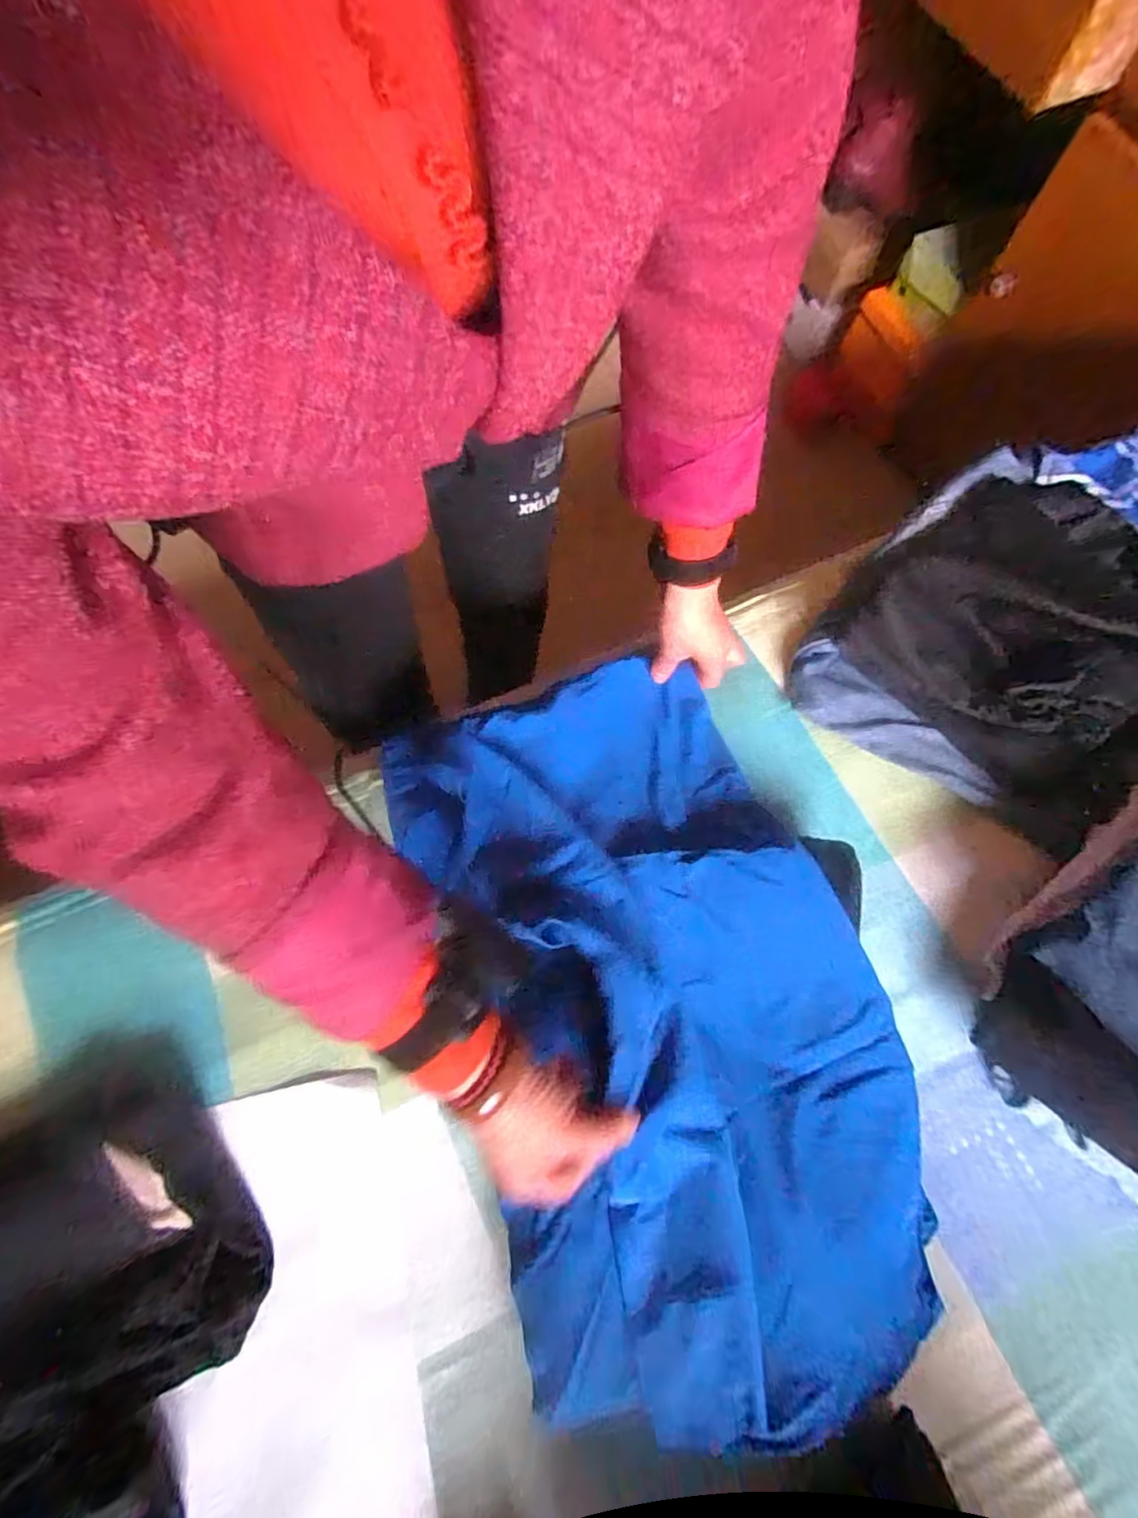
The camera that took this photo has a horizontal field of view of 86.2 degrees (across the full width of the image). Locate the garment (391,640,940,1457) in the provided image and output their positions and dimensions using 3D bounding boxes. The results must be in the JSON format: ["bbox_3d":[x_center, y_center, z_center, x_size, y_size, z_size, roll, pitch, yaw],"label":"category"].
[{"bbox_3d":[0.059,0.172,0.460,0.305,0.081,0.526,-19,75,-5],"label":"garment"}]

